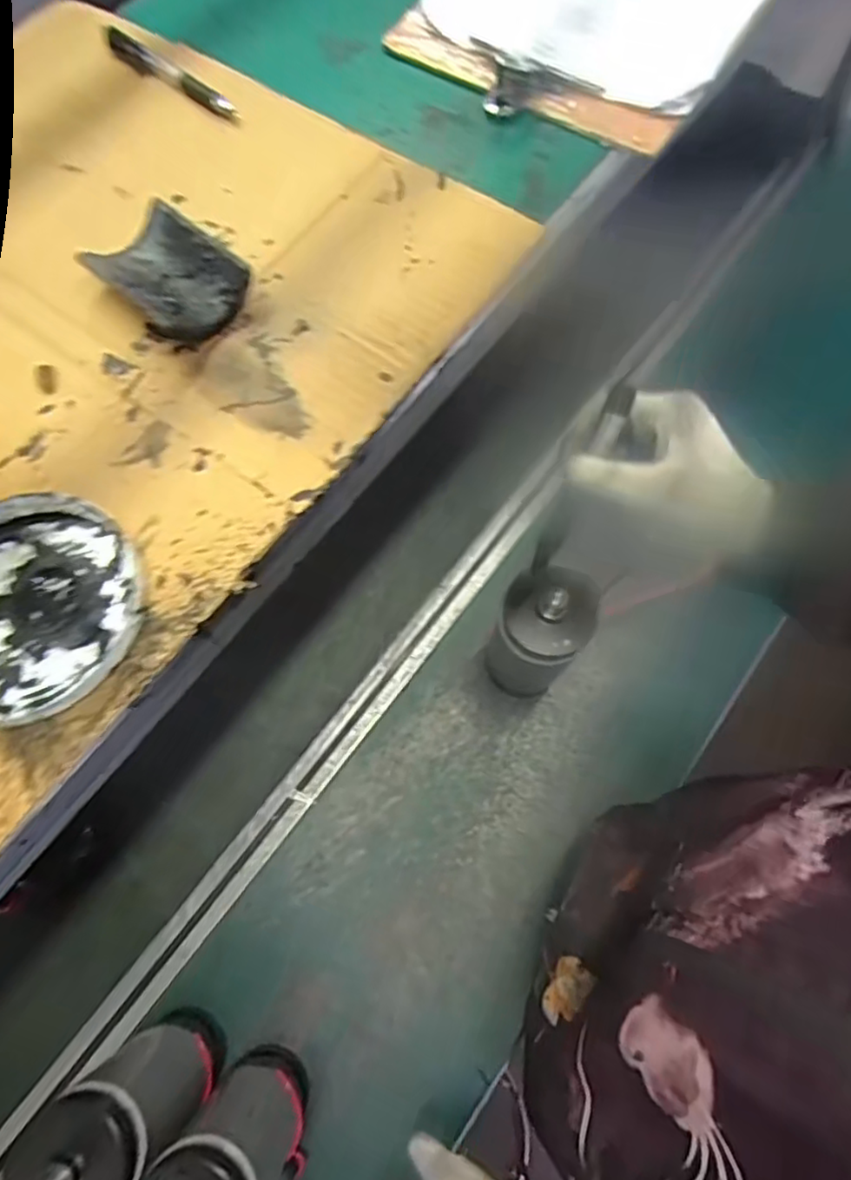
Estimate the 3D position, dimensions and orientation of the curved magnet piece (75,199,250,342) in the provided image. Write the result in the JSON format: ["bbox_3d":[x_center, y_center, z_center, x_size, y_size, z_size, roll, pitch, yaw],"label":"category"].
[{"bbox_3d":[-0.161,-0.195,0.394,0.094,0.026,0.064,41,77,15],"label":"curved magnet piece"}]

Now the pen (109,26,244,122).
[{"bbox_3d":[-0.199,-0.405,0.494,0.151,0.011,0.016,38,76,14],"label":"pen"}]

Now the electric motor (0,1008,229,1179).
[{"bbox_3d":[-0.230,0.411,0.504,0.083,0.237,0.075,38,76,14],"label":"electric motor"}]

